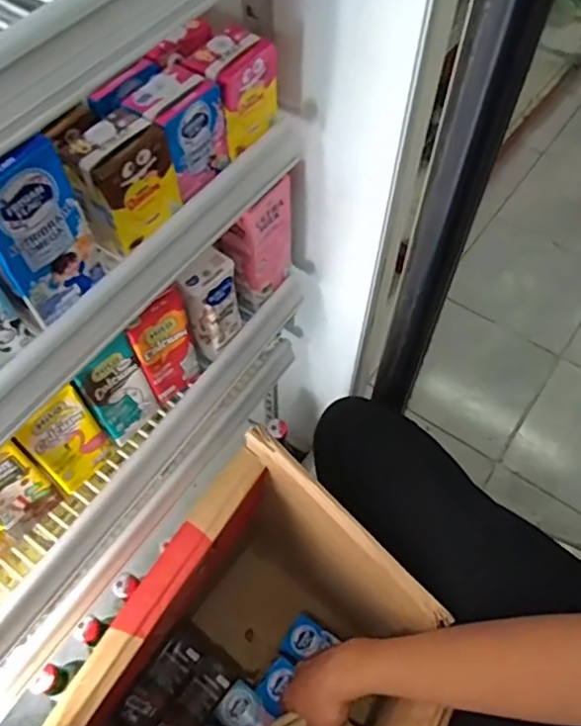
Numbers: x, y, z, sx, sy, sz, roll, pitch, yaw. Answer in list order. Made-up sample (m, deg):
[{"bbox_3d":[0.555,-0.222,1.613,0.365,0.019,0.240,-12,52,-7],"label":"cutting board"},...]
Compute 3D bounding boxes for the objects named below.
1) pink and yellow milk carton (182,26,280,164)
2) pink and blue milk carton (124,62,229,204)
[{"bbox_3d":[-0.035,-0.186,0.406,0.035,0.061,0.060,35,64,20],"label":"pink and yellow milk carton"},{"bbox_3d":[-0.071,-0.147,0.385,0.035,0.062,0.052,28,62,16],"label":"pink and blue milk carton"}]

